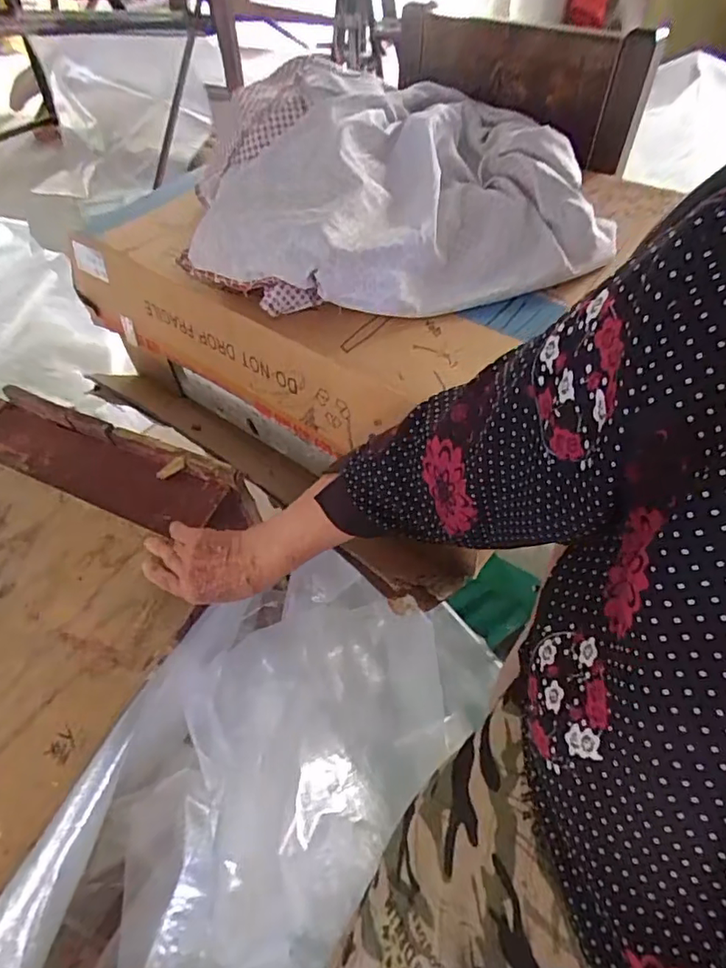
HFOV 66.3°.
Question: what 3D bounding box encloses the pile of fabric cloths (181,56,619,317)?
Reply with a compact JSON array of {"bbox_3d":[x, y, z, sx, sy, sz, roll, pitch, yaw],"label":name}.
[{"bbox_3d":[0.024,-0.350,0.650,0.460,0.126,0.356,-8,51,-4],"label":"pile of fabric cloths"}]

